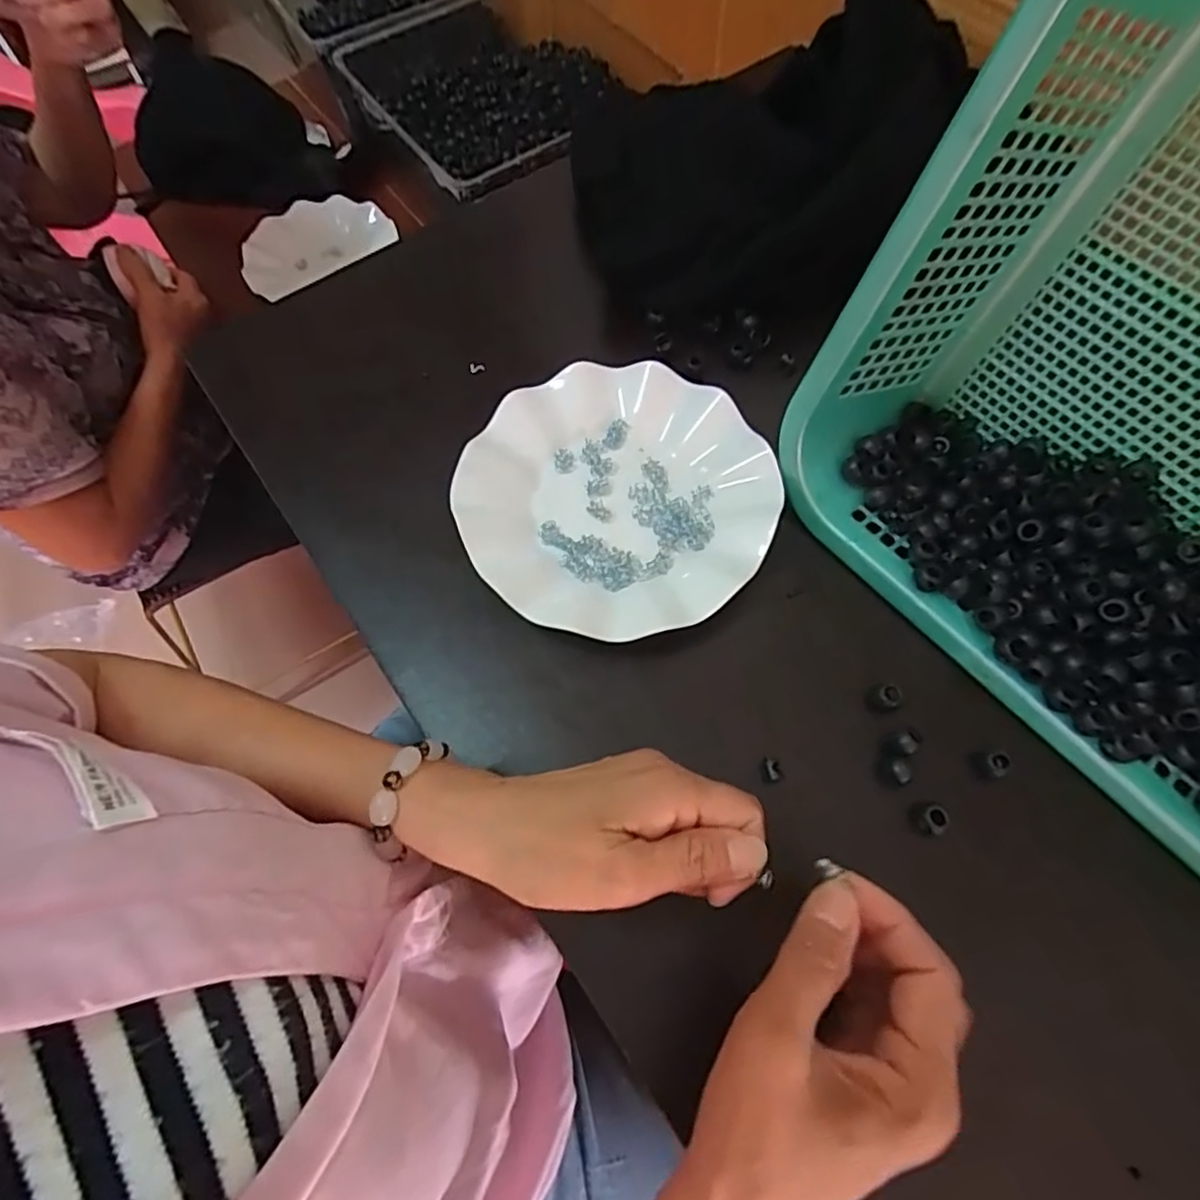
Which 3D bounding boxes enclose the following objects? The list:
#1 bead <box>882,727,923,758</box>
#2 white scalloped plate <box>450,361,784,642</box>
[{"bbox_3d":[0.156,0.075,0.330,0.015,0.019,0.013,-15,69,-3],"label":"bead"},{"bbox_3d":[0.009,-0.063,0.384,0.179,0.021,0.179,-1,68,2],"label":"white scalloped plate"}]

